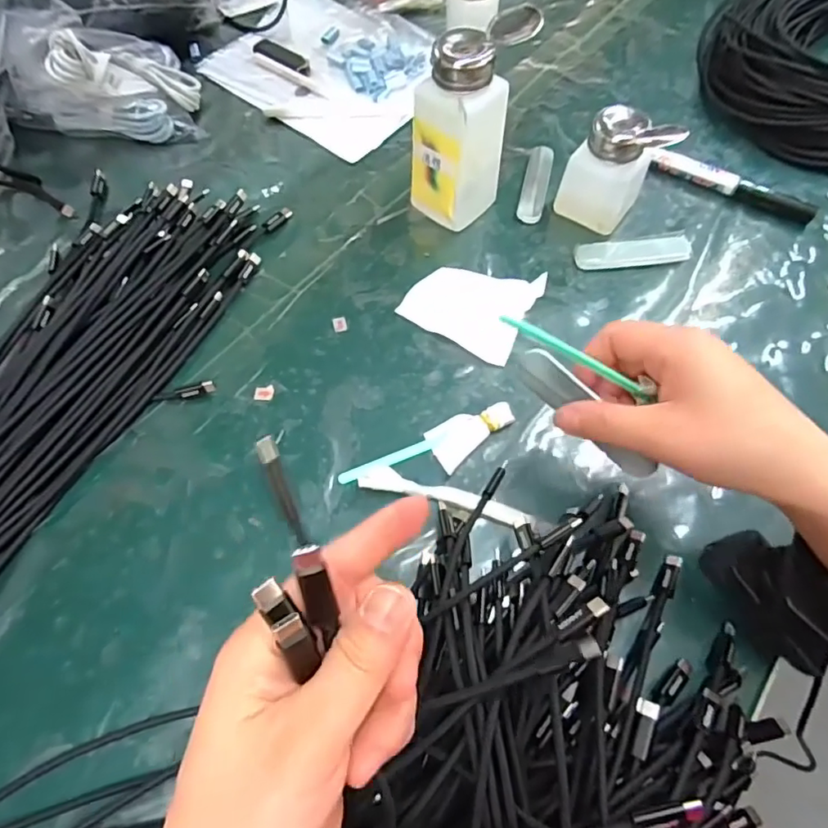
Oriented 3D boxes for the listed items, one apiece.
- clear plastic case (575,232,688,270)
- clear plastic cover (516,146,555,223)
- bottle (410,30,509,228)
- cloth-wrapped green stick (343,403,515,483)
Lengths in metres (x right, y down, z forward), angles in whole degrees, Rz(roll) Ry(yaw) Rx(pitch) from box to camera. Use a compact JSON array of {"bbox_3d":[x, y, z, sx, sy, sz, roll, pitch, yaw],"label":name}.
[{"bbox_3d":[0.168,-0.125,0.415,0.086,0.006,0.024,-8,64,-4],"label":"clear plastic case"},{"bbox_3d":[0.102,-0.194,0.452,0.020,0.008,0.085,13,64,7],"label":"clear plastic cover"},{"bbox_3d":[0.032,-0.197,0.390,0.052,0.125,0.053,39,70,19],"label":"bottle"},{"bbox_3d":[0.011,0.022,0.342,0.116,0.015,0.030,-22,65,-10],"label":"cloth-wrapped green stick"}]

